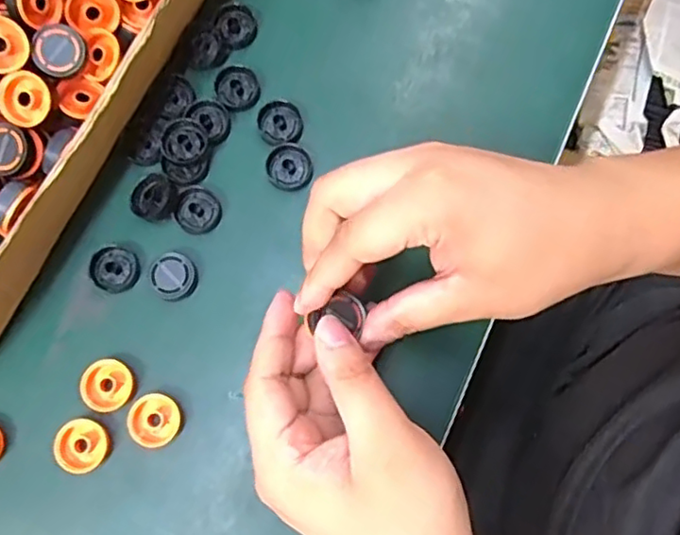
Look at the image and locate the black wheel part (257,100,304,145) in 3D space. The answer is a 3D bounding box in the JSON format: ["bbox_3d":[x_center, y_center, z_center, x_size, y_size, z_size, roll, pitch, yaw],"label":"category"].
[{"bbox_3d":[-0.033,-0.081,0.355,0.025,0.006,0.024,0,79,-1],"label":"black wheel part"}]

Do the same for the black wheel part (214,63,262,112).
[{"bbox_3d":[-0.058,-0.102,0.358,0.023,0.005,0.026,26,80,3],"label":"black wheel part"}]

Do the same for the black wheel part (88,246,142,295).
[{"bbox_3d":[-0.120,0.001,0.336,0.027,0.004,0.024,31,80,4],"label":"black wheel part"}]

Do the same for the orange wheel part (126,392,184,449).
[{"bbox_3d":[-0.094,0.077,0.322,0.026,0.008,0.025,0,79,-1],"label":"orange wheel part"}]

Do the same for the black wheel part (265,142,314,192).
[{"bbox_3d":[-0.028,-0.056,0.350,0.026,0.004,0.025,30,80,4],"label":"black wheel part"}]

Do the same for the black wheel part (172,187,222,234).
[{"bbox_3d":[-0.078,-0.031,0.345,0.024,0.004,0.024,28,80,4],"label":"black wheel part"}]

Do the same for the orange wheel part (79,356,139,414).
[{"bbox_3d":[-0.119,0.060,0.325,0.026,0.006,0.026,0,79,-1],"label":"orange wheel part"}]

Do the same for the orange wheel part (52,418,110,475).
[{"bbox_3d":[-0.131,0.090,0.321,0.025,0.008,0.025,0,79,-1],"label":"orange wheel part"}]

